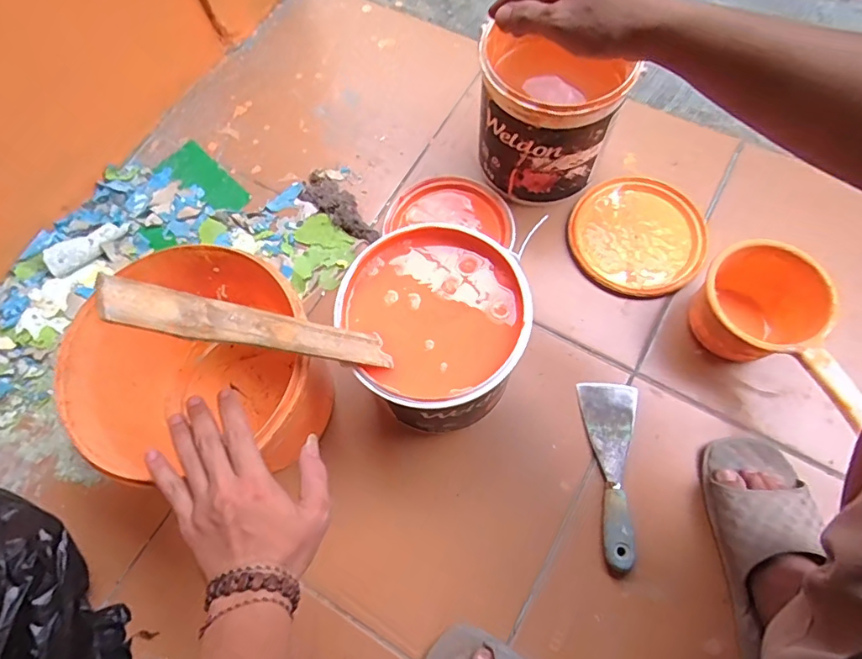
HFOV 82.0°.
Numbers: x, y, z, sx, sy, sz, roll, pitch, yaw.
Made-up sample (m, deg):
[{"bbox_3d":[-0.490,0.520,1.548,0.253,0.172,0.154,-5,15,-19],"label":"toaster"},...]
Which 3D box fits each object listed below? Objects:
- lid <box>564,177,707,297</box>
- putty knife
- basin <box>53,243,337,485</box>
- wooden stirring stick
[{"bbox_3d":[0.275,-0.126,0.659,0.168,0.013,0.168,-1,69,2],"label":"lid"},{"bbox_3d":[0.209,0.155,0.557,0.066,0.023,0.198,2,69,3],"label":"putty knife"},{"bbox_3d":[-0.219,0.055,0.526,0.203,0.193,0.211,32,74,14],"label":"basin"},{"bbox_3d":[-0.119,0.001,0.376,0.007,0.229,0.034,-38,59,27],"label":"wooden stirring stick"}]

